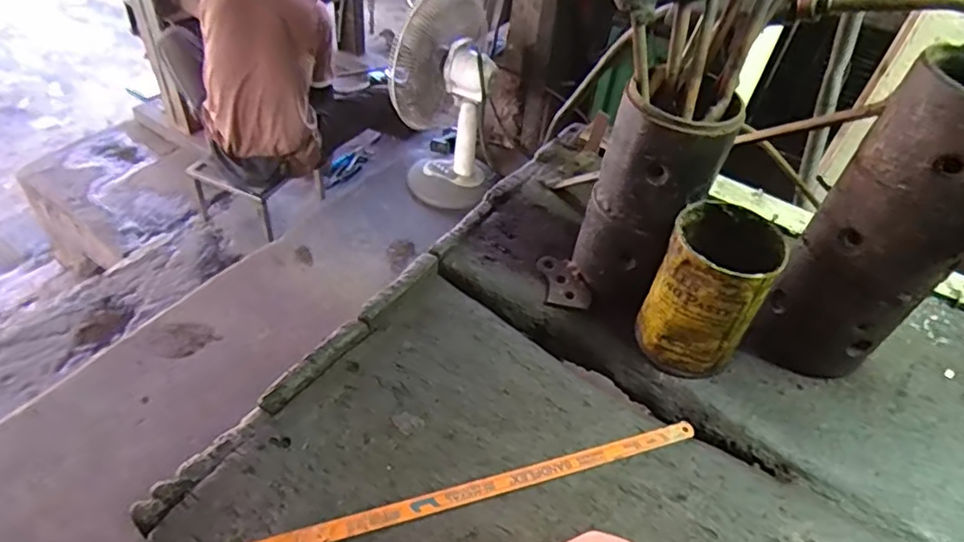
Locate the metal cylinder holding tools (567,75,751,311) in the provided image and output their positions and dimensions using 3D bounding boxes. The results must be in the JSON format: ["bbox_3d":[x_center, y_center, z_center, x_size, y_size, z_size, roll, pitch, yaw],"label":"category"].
[{"bbox_3d":[0.126,-0.050,0.448,0.081,0.171,0.065,29,49,20],"label":"metal cylinder holding tools"}]

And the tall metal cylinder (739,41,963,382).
[{"bbox_3d":[0.278,-0.023,0.406,0.087,0.232,0.089,32,50,22],"label":"tall metal cylinder"}]

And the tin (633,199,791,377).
[{"bbox_3d":[0.165,0.017,0.436,0.072,0.116,0.074,4,45,-4],"label":"tin"}]

